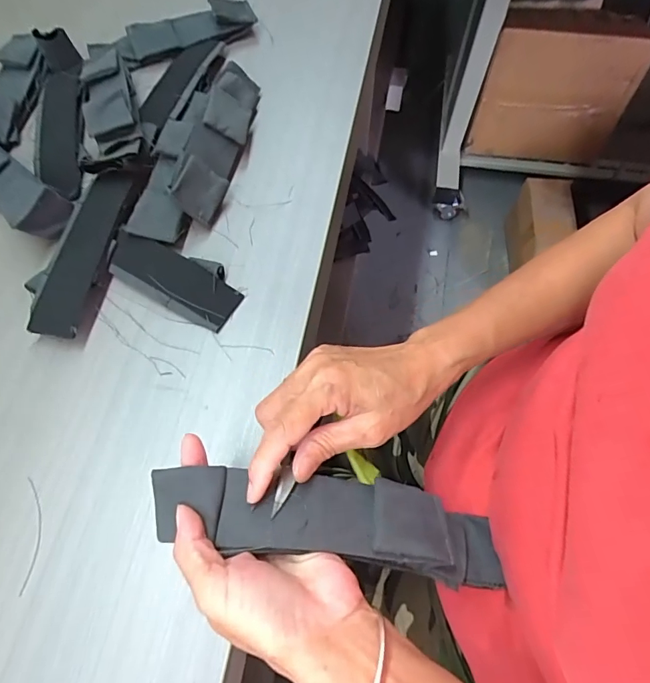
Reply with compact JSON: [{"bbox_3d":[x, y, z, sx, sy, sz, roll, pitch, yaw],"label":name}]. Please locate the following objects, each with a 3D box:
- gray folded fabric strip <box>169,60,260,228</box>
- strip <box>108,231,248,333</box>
[{"bbox_3d":[-0.103,-0.208,0.442,0.051,0.016,0.188,32,62,-36],"label":"gray folded fabric strip"},{"bbox_3d":[-0.135,-0.058,0.395,0.124,0.015,0.053,27,69,9],"label":"strip"}]

